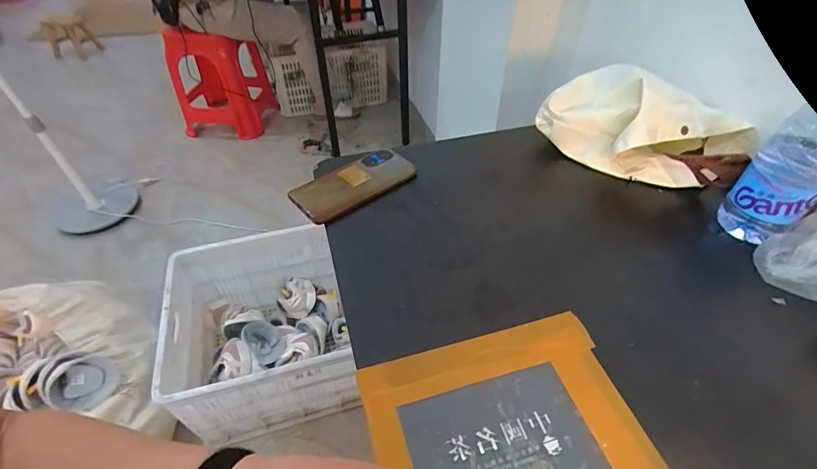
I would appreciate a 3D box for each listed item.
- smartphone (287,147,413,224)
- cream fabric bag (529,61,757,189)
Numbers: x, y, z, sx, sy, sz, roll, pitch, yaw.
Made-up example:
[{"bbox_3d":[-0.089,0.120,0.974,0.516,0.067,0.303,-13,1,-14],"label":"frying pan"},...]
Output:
[{"bbox_3d":[-0.072,-0.070,0.539,0.162,0.015,0.071,-32,53,-30],"label":"smartphone"},{"bbox_3d":[0.326,-0.152,0.568,0.263,0.105,0.159,24,48,22],"label":"cream fabric bag"}]

